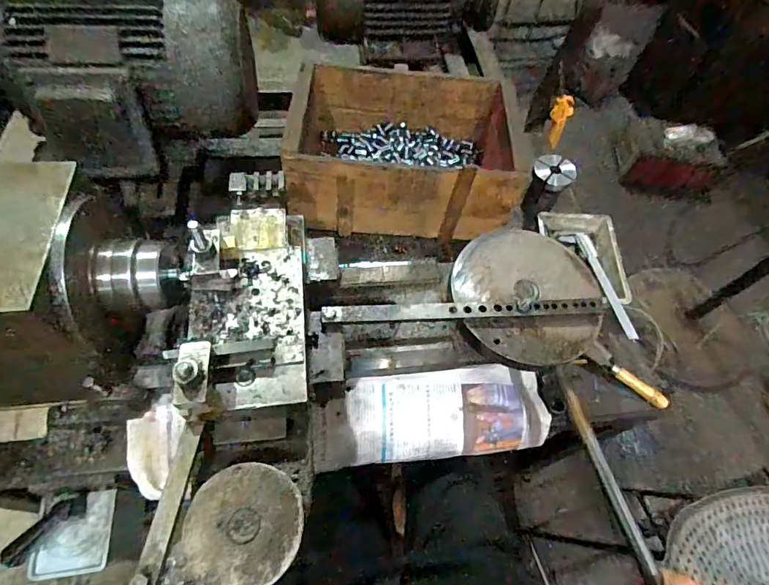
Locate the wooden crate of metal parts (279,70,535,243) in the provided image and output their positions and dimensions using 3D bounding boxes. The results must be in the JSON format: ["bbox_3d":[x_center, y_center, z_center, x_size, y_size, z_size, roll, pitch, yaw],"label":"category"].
[{"bbox_3d":[0.028,-0.238,0.733,0.346,0.141,0.255,1,58,-4],"label":"wooden crate of metal parts"}]

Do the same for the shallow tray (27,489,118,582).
[{"bbox_3d":[-0.388,0.301,0.552,0.081,0.024,0.091,-4,59,-7],"label":"shallow tray"}]

